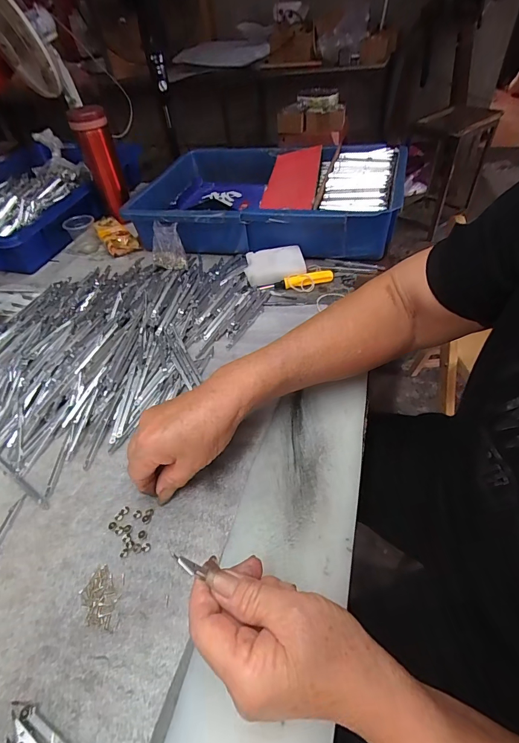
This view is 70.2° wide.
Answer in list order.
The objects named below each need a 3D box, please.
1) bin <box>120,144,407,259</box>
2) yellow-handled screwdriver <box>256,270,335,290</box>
[{"bbox_3d":[0.019,-0.314,0.659,0.422,0.092,0.316,8,48,14],"label":"bin"},{"bbox_3d":[0.051,-0.130,0.525,0.106,0.015,0.017,-6,46,1],"label":"yellow-handled screwdriver"}]

